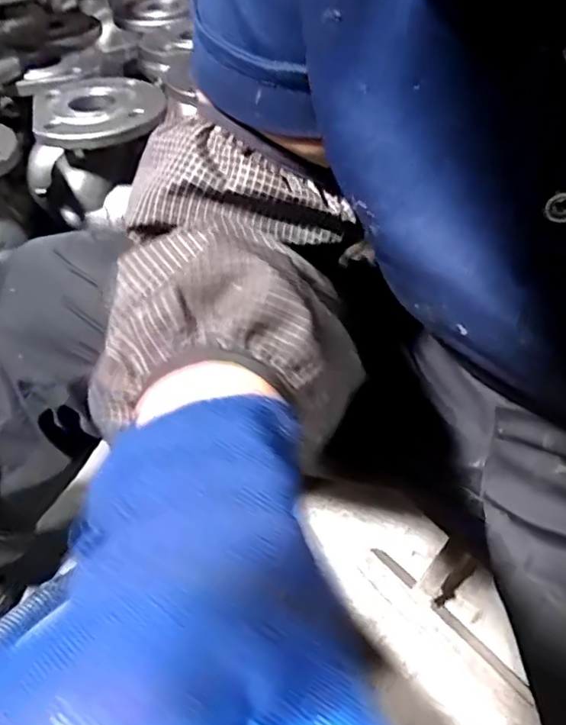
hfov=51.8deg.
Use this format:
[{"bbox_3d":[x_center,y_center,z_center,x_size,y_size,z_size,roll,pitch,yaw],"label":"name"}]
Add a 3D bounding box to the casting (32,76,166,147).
[{"bbox_3d":[-0.205,-0.285,0.651,0.136,0.027,0.137,-15,45,-10],"label":"casting"}]

